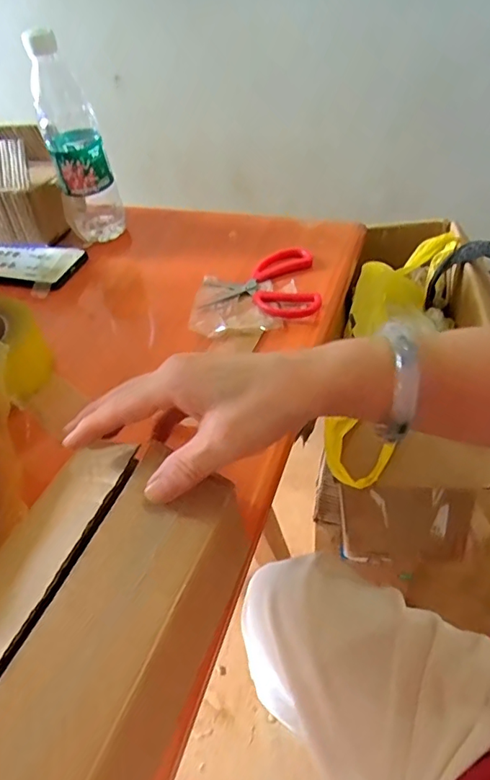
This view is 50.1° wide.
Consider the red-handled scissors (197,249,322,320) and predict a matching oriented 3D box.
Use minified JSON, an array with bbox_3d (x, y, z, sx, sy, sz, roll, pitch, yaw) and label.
[{"bbox_3d":[0.015,-0.113,0.548,0.117,0.024,0.112,-4,46,2],"label":"red-handled scissors"}]

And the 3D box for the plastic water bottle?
[{"bbox_3d":[-0.196,-0.285,0.612,0.065,0.224,0.062,-16,46,-9],"label":"plastic water bottle"}]

